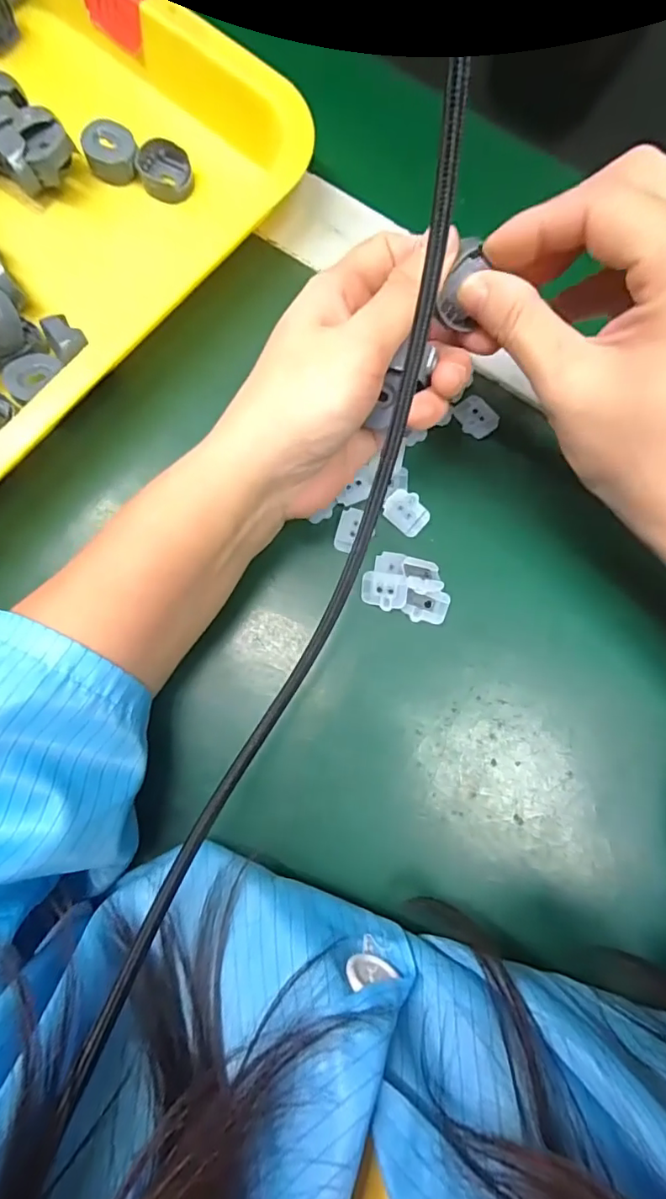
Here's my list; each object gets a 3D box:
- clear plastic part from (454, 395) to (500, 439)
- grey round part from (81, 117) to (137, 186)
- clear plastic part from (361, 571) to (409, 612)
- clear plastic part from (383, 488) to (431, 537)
[{"bbox_3d":[0.071,-0.091,0.262,0.016,0.004,0.022,-35,81,-5],"label":"clear plastic part"},{"bbox_3d":[-0.119,-0.238,0.280,0.027,0.016,0.028,0,80,1],"label":"grey round part"},{"bbox_3d":[0.024,-0.004,0.243,0.021,0.008,0.016,13,80,3],"label":"clear plastic part"},{"bbox_3d":[0.035,-0.042,0.253,0.021,0.008,0.016,40,83,8],"label":"clear plastic part"}]

